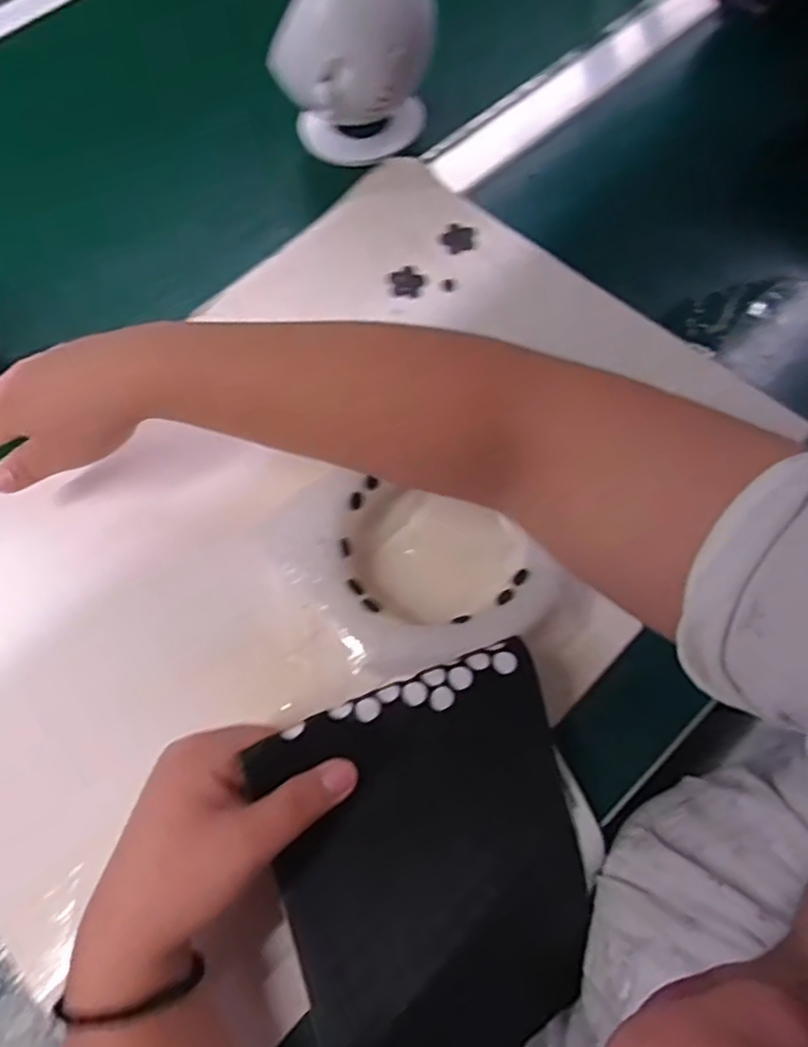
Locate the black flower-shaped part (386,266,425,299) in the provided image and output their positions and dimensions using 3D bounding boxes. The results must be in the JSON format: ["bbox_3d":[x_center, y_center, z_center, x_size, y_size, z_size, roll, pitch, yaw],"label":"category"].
[{"bbox_3d":[0.002,-0.165,0.471,0.022,0.004,0.025,-23,67,-7],"label":"black flower-shaped part"}]

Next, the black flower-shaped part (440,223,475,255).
[{"bbox_3d":[0.038,-0.199,0.482,0.023,0.004,0.025,7,66,6],"label":"black flower-shaped part"}]

